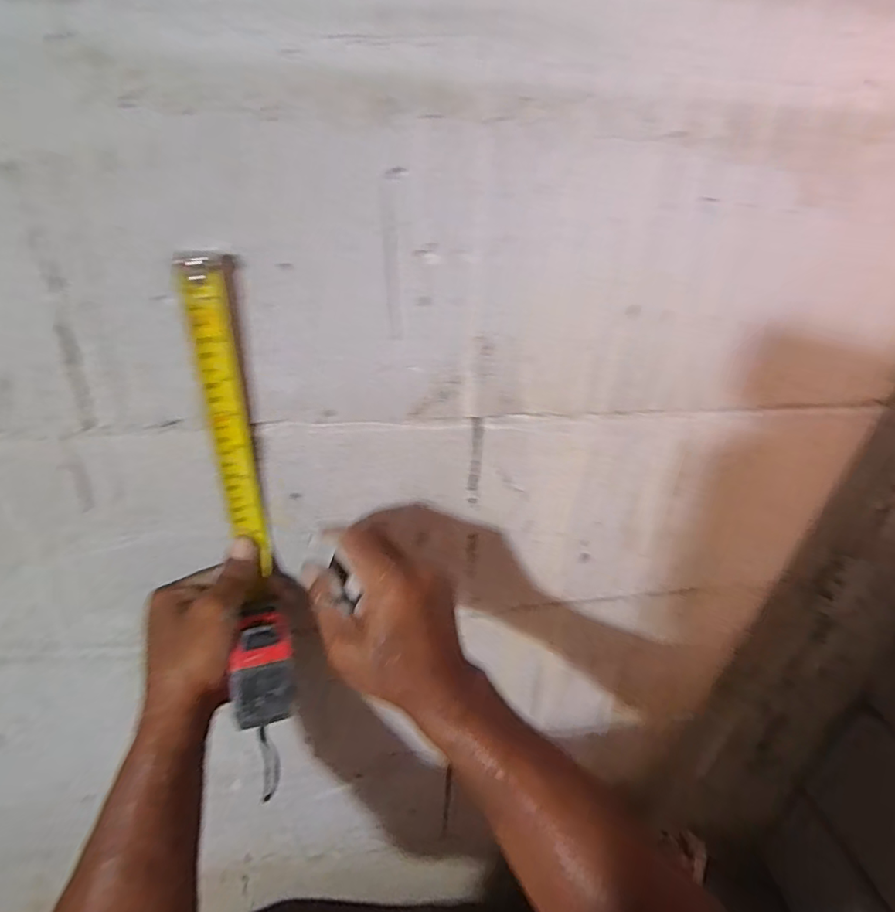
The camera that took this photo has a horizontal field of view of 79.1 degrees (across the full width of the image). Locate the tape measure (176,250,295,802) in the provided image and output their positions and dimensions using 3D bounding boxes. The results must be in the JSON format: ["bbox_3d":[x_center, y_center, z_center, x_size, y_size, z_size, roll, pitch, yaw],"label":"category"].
[{"bbox_3d":[-0.139,0.052,0.368,0.035,0.343,0.078,-8,12,-17],"label":"tape measure"}]

